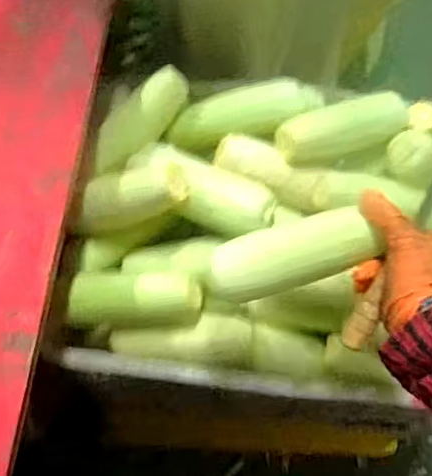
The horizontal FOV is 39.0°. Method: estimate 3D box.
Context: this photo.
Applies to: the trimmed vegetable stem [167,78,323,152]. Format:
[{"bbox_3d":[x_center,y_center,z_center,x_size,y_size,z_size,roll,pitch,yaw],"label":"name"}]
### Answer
[{"bbox_3d":[0.044,-0.165,0.815,0.221,0.060,0.073,-12,67,-5],"label":"trimmed vegetable stem"}]

